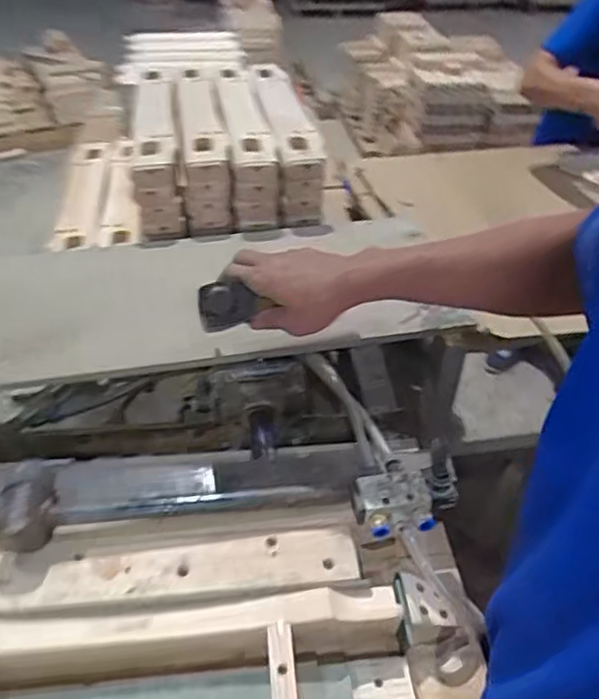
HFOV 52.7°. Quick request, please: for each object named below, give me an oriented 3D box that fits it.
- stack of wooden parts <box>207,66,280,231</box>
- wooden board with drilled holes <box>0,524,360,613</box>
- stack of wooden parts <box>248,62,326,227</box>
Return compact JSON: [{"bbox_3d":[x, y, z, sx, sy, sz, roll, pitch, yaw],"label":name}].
[{"bbox_3d":[-0.093,-0.358,1.029,0.081,0.100,0.449,-4,40,-6],"label":"stack of wooden parts"},{"bbox_3d":[-0.142,0.203,0.557,0.386,0.012,0.059,-3,40,-5],"label":"wooden board with drilled holes"},{"bbox_3d":[-0.025,-0.373,1.043,0.084,0.105,0.456,-4,40,-6],"label":"stack of wooden parts"}]

